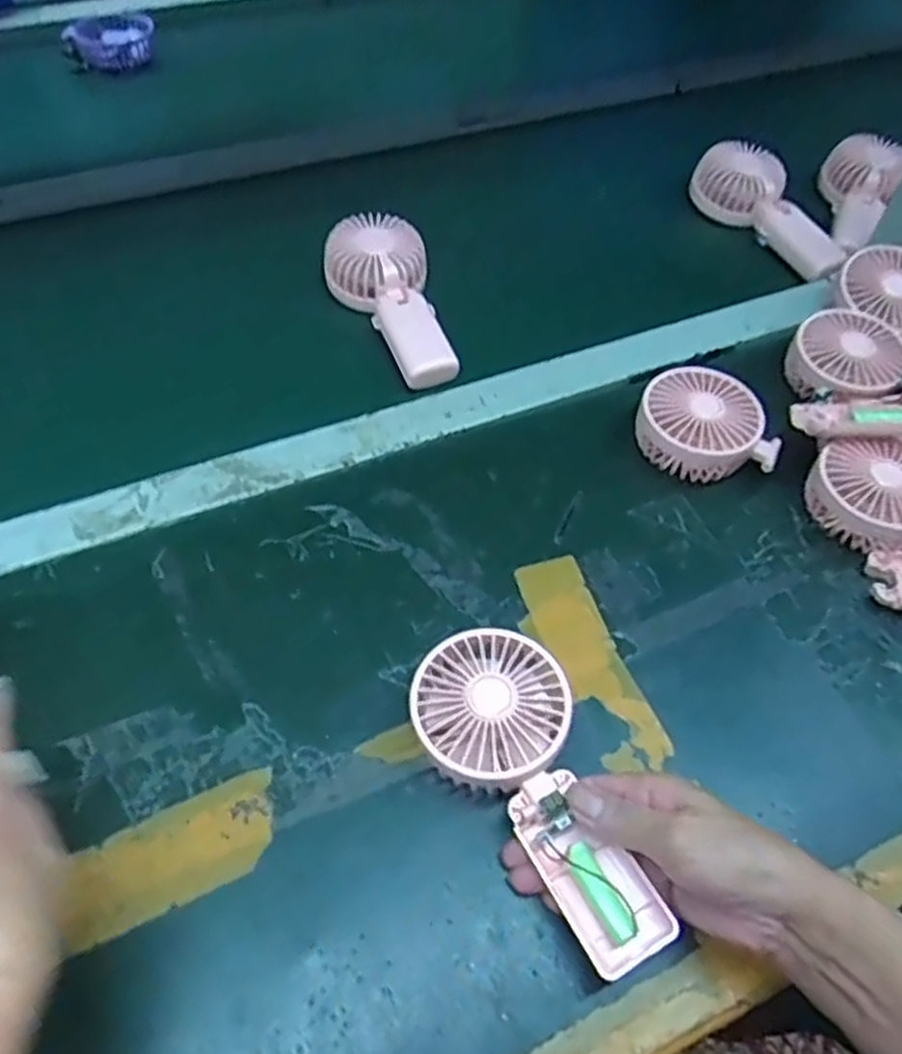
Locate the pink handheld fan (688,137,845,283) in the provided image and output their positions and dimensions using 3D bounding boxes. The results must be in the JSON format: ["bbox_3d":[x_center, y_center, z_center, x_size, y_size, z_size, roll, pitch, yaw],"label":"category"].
[{"bbox_3d":[0.312,-0.303,0.730,0.074,0.042,0.185,-26,60,-21],"label":"pink handheld fan"}]

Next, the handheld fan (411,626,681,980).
[{"bbox_3d":[0.047,0.137,0.408,0.082,0.028,0.182,-25,67,-18],"label":"handheld fan"}]

